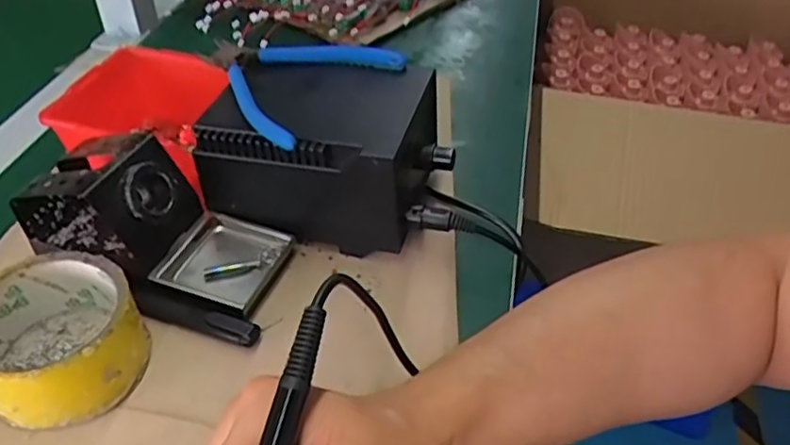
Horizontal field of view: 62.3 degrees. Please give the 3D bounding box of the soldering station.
[{"bbox_3d":[-0.042,-0.049,0.455,0.157,0.092,0.110,9,43,10],"label":"soldering station"}]

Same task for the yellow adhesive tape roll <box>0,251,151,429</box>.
[{"bbox_3d":[-0.185,0.062,0.359,0.083,0.046,0.085,0,42,0],"label":"yellow adhesive tape roll"}]

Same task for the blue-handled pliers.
[{"bbox_3d":[-0.079,-0.103,0.452,0.130,0.015,0.118,26,48,26],"label":"blue-handled pliers"}]

